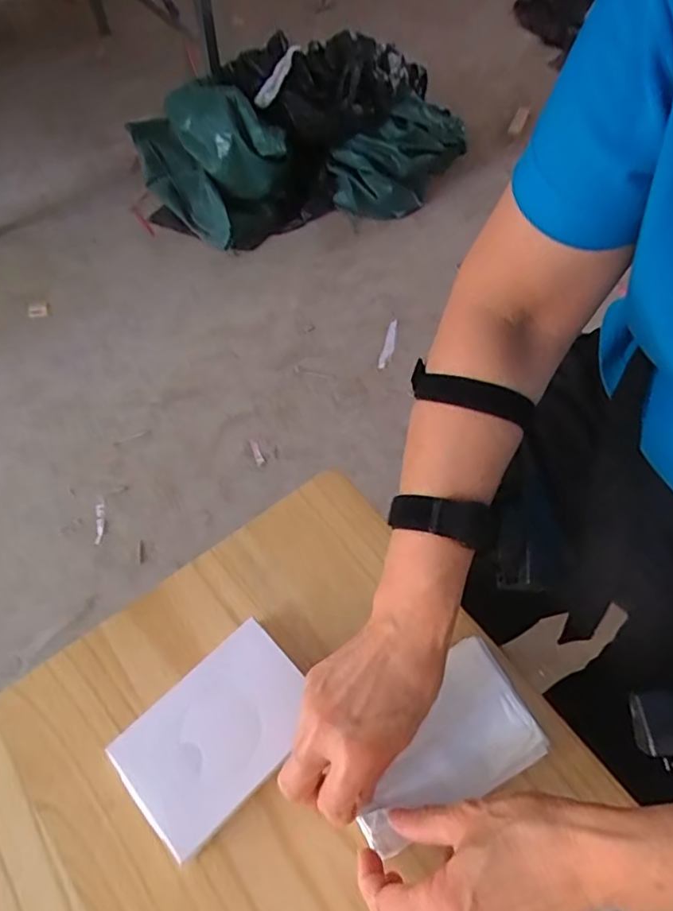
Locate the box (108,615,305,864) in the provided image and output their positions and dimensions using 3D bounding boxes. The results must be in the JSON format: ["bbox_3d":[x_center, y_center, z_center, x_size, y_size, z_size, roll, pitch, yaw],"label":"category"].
[{"bbox_3d":[-0.078,0.186,0.388,0.125,0.022,0.085,-39,66,-20],"label":"box"}]

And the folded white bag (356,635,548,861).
[{"bbox_3d":[0.065,0.187,0.378,0.128,0.015,0.082,-25,62,-14],"label":"folded white bag"}]

